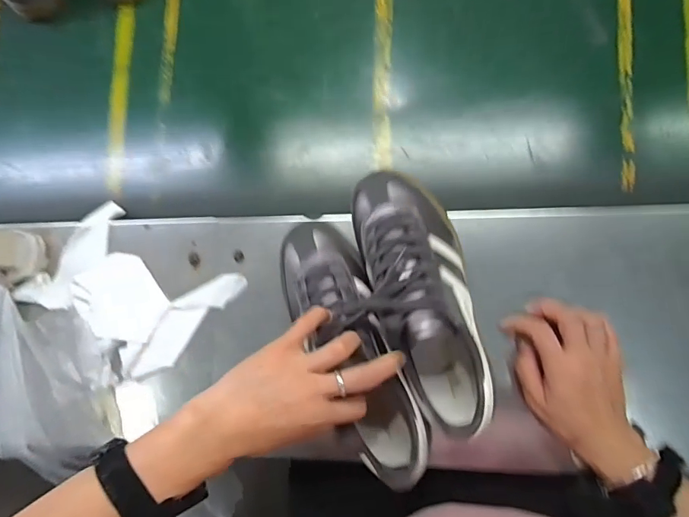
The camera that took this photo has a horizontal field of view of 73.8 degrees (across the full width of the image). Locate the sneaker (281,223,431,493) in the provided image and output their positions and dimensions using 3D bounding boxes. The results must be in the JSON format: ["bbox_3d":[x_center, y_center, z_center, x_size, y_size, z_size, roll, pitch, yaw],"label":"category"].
[{"bbox_3d":[-0.001,0.081,0.450,0.087,0.078,0.259,-24,77,6],"label":"sneaker"}]

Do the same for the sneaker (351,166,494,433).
[{"bbox_3d":[0.073,0.033,0.434,0.101,0.080,0.256,-19,81,6],"label":"sneaker"}]

